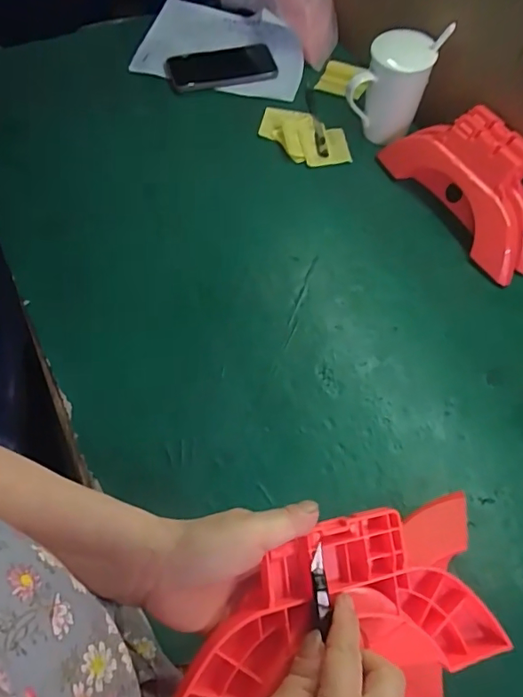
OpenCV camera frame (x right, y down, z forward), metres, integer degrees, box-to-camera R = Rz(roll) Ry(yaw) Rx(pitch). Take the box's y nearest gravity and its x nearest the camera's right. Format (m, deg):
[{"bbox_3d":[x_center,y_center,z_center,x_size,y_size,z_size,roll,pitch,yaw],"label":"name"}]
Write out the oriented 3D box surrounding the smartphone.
[{"bbox_3d":[-0.061,-0.423,0.780,0.159,0.016,0.065,-7,79,-5],"label":"smartphone"}]

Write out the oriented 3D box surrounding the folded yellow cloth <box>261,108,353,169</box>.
[{"bbox_3d":[0.057,-0.293,0.714,0.138,0.017,0.080,36,66,16],"label":"folded yellow cloth"}]

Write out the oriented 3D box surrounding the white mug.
[{"bbox_3d":[0.165,-0.322,0.662,0.082,0.126,0.089,32,67,16],"label":"white mug"}]

